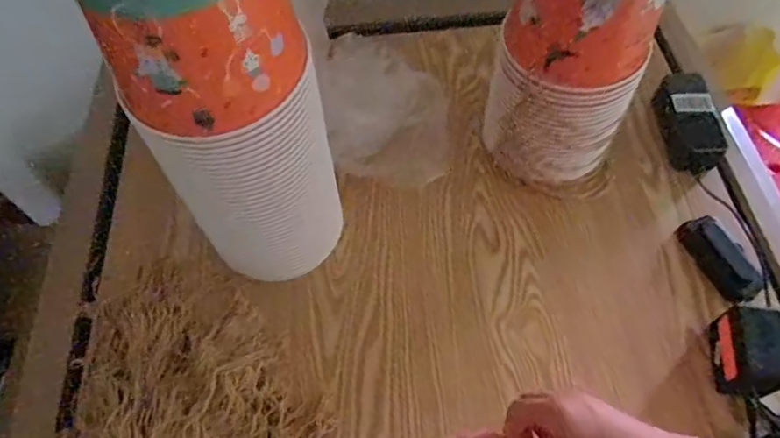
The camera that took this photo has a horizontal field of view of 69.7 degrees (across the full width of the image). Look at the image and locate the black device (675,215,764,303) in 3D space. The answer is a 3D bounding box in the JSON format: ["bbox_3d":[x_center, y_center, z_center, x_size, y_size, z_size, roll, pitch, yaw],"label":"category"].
[{"bbox_3d":[0.389,0.045,0.658,0.043,0.029,0.112,-15,62,-8],"label":"black device"}]

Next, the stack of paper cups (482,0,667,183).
[{"bbox_3d":[0.207,-0.176,0.637,0.154,0.305,0.141,25,63,13],"label":"stack of paper cups"}]

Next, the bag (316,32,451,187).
[{"bbox_3d":[-0.005,-0.154,0.755,0.166,0.082,0.208,-3,61,-2],"label":"bag"}]

